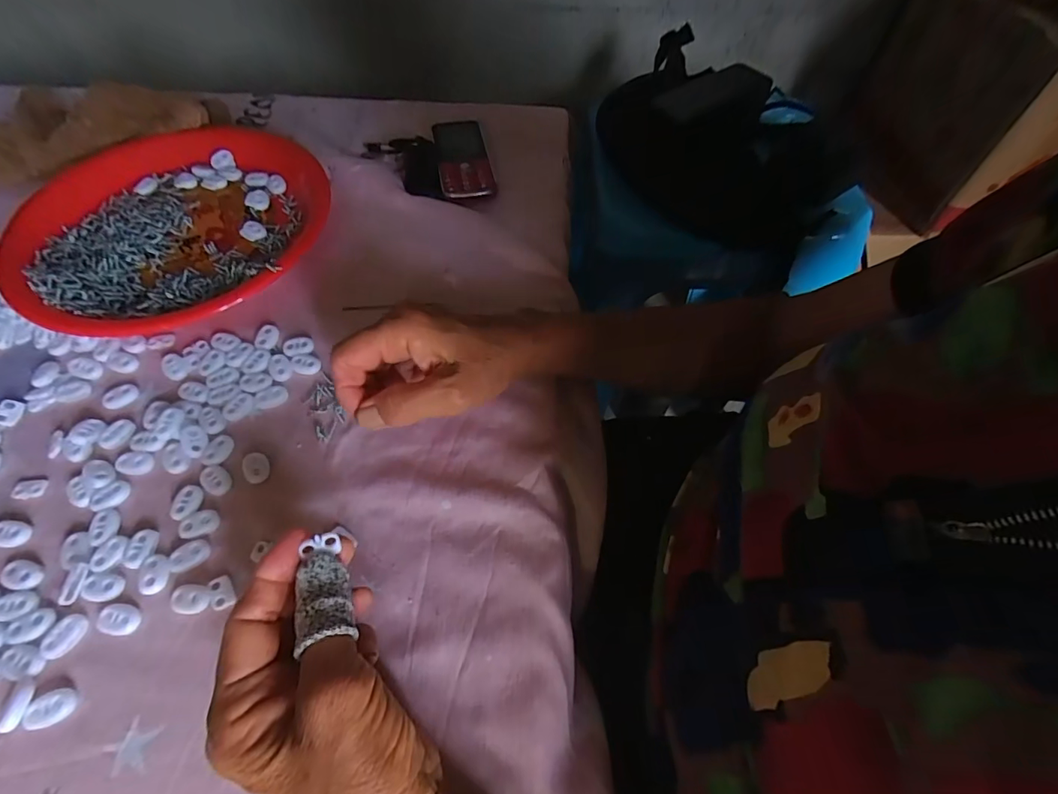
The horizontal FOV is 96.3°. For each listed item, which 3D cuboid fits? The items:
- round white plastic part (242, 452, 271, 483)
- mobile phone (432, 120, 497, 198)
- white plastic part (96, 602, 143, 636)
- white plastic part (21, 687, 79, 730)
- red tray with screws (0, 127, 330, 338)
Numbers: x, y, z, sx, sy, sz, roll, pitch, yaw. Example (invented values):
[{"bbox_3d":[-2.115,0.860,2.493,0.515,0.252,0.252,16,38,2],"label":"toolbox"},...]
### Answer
[{"bbox_3d":[-0.180,0.046,0.311,0.015,0.007,0.022,-25,63,-16],"label":"round white plastic part"},{"bbox_3d":[-0.067,-0.242,0.473,0.051,0.013,0.118,-10,60,-8],"label":"mobile phone"},{"bbox_3d":[-0.228,0.124,0.263,0.020,0.004,0.015,6,59,2],"label":"white plastic part"},{"bbox_3d":[-0.245,0.159,0.242,0.021,0.004,0.015,-27,63,-16],"label":"white plastic part"},{"bbox_3d":[-0.309,-0.154,0.417,0.253,0.024,0.229,-23,62,-15],"label":"red tray with screws"}]

